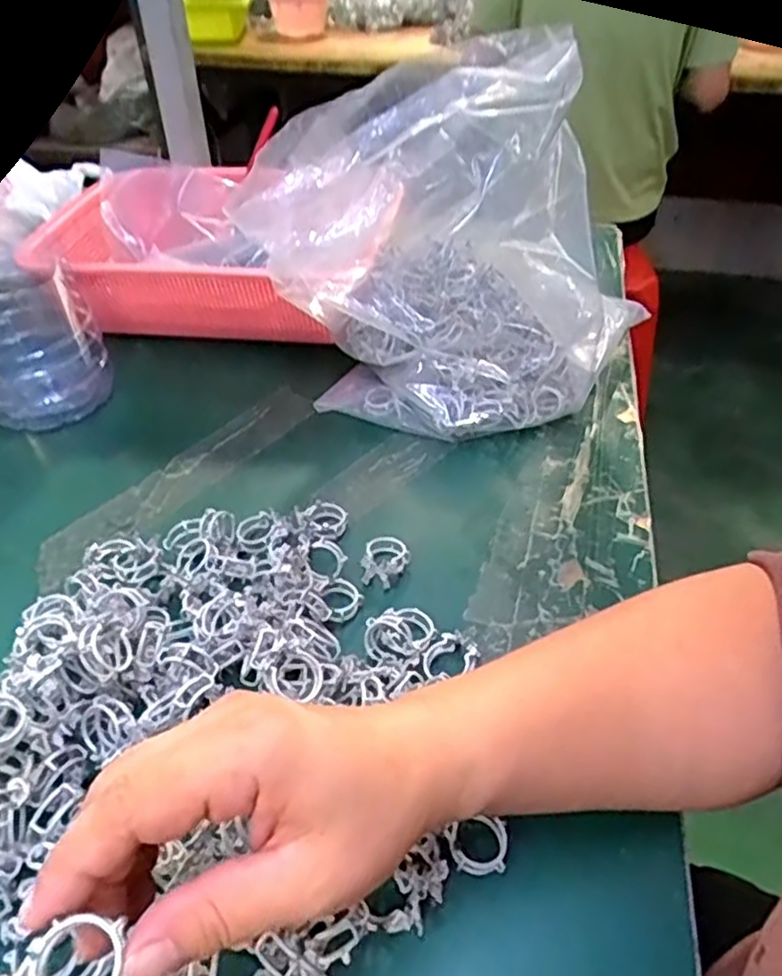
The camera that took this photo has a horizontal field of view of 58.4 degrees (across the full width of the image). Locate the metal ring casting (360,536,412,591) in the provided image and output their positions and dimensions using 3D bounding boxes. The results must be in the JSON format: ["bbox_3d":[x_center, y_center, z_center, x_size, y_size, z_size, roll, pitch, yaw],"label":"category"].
[{"bbox_3d":[-0.003,0.043,0.412,0.026,0.010,0.032,10,43,11],"label":"metal ring casting"}]

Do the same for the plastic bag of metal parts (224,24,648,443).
[{"bbox_3d":[0.054,-0.169,0.492,0.236,0.224,0.173,10,43,11],"label":"plastic bag of metal parts"}]

